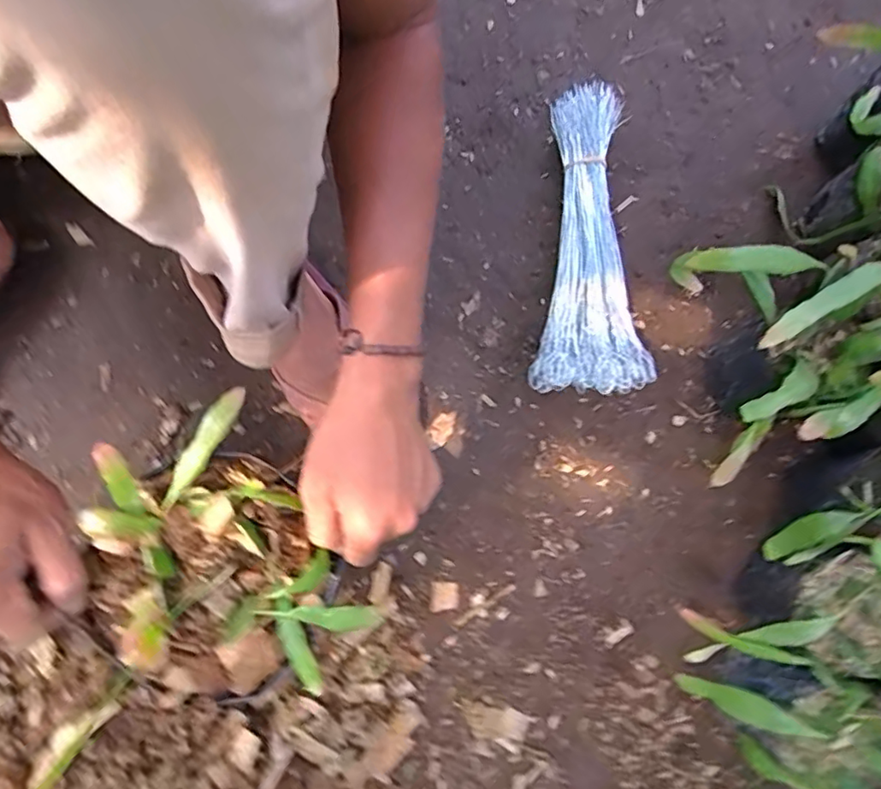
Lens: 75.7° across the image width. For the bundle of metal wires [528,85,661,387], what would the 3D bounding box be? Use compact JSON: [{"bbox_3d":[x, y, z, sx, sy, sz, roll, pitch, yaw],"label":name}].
[{"bbox_3d":[0.144,-0.144,0.551,0.107,0.077,0.286,0,80,-1],"label":"bundle of metal wires"}]

